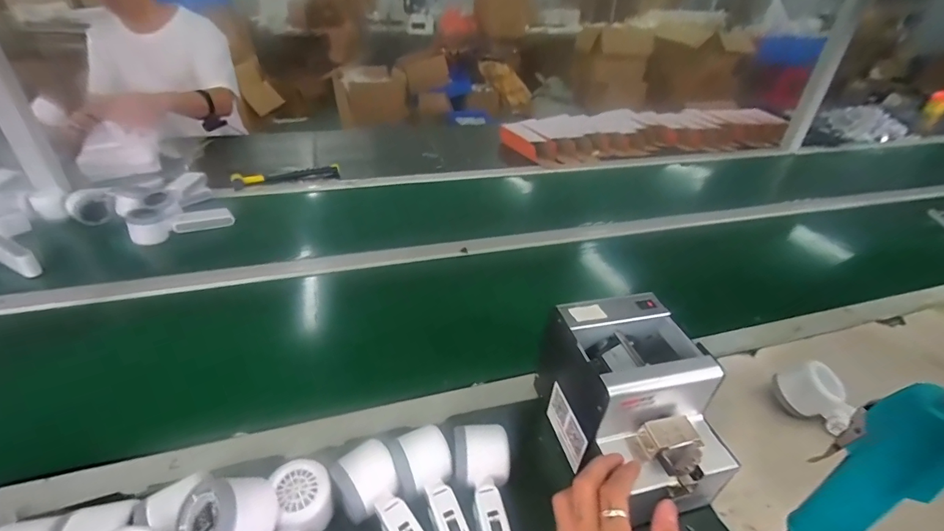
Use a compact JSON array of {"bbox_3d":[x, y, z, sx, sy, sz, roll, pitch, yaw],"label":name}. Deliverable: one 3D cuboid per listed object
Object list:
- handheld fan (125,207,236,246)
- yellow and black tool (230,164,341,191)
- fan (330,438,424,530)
[{"bbox_3d":[-0.549,-0.086,0.820,0.167,0.054,0.044,-19,40,-29],"label":"handheld fan"},{"bbox_3d":[-0.438,-0.212,1.030,0.237,0.026,0.040,-12,37,-20],"label":"yellow and black tool"},{"bbox_3d":[-0.070,0.238,0.382,0.053,0.052,0.160,-20,41,-30],"label":"fan"}]

